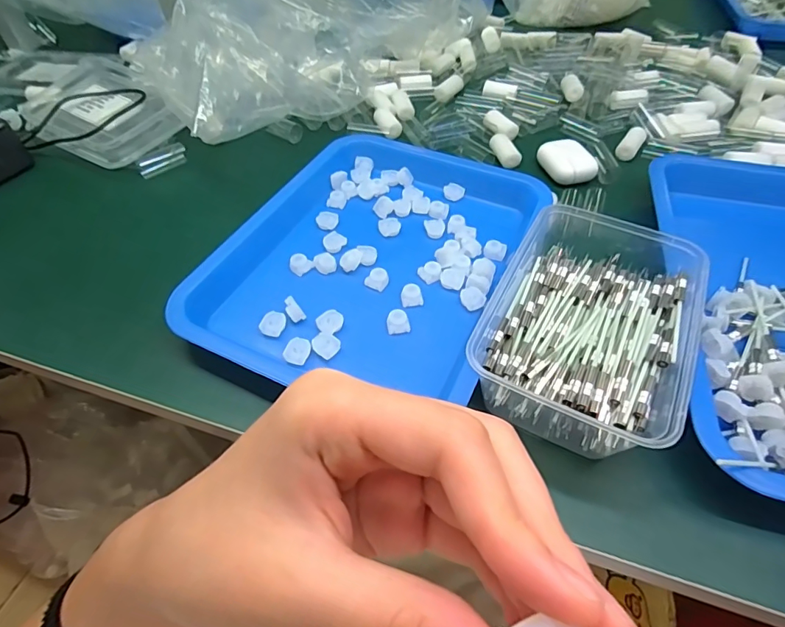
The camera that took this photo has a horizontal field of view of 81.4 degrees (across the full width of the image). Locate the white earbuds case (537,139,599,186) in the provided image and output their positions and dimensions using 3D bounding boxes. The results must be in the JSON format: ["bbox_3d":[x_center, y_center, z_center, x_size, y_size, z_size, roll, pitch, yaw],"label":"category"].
[{"bbox_3d":[0.175,-0.153,0.458,0.043,0.020,0.053,-17,54,-13],"label":"white earbuds case"}]

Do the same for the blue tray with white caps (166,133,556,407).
[{"bbox_3d":[-0.009,-0.056,0.380,0.214,0.026,0.278,21,55,16],"label":"blue tray with white caps"}]

